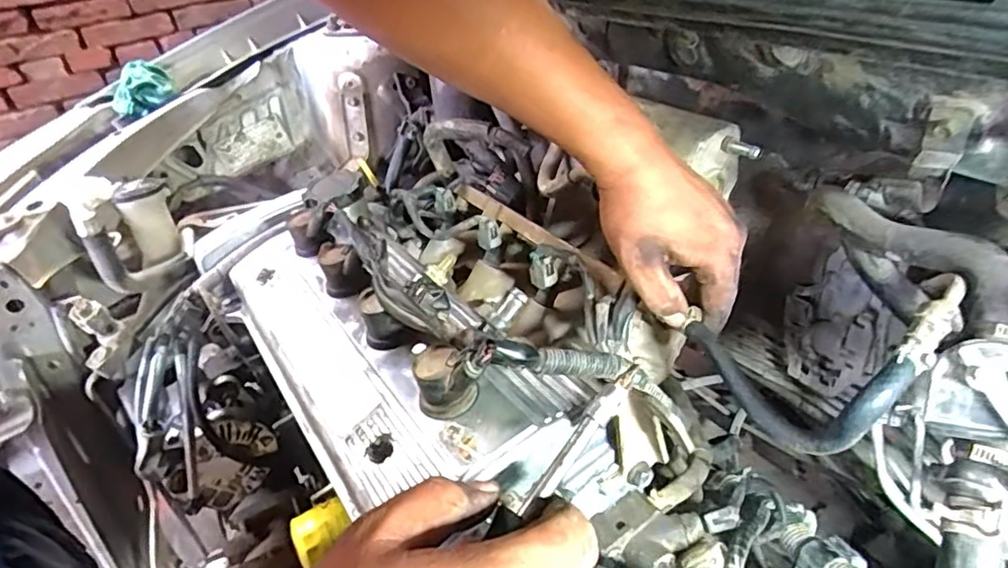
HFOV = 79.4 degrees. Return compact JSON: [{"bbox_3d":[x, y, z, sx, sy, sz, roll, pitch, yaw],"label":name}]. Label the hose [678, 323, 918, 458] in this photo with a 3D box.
[{"bbox_3d":[0.169,0.063,0.368,0.031,0.062,0.144,-23,10,-22],"label":"hose"}]

